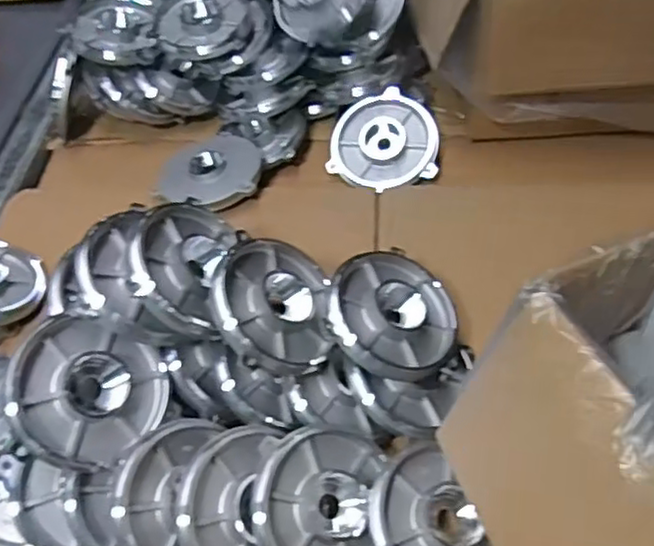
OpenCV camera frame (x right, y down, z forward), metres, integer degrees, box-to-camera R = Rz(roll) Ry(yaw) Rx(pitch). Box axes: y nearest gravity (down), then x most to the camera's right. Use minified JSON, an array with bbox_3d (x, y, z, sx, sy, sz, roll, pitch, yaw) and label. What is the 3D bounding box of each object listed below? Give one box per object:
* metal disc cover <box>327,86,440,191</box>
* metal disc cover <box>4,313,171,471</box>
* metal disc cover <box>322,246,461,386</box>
[{"bbox_3d":[0.061,-0.149,0.766,0.117,0.023,0.117,-5,71,8],"label":"metal disc cover"},{"bbox_3d":[-0.164,0.078,0.481,0.104,0.021,0.104,28,59,-25],"label":"metal disc cover"},{"bbox_3d":[0.055,0.028,0.559,0.105,0.030,0.105,26,57,-8],"label":"metal disc cover"}]

